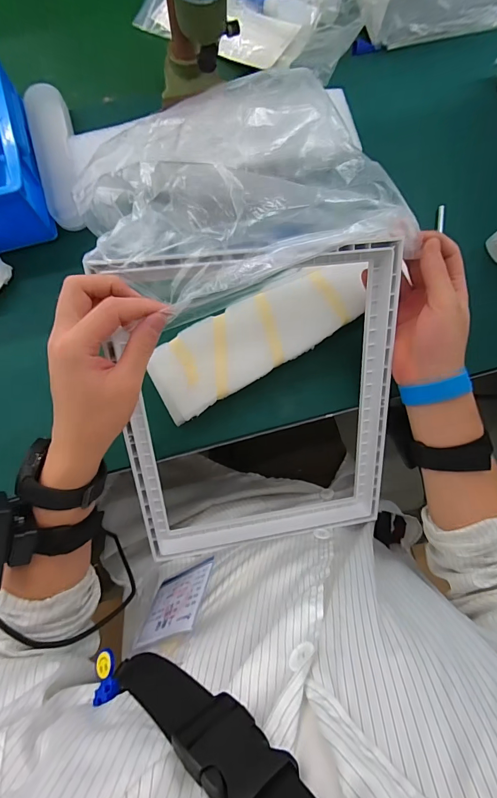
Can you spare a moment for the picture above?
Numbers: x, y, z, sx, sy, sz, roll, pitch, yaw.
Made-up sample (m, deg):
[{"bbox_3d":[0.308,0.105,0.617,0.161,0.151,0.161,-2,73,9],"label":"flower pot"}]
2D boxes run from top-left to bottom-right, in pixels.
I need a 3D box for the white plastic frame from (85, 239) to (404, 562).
[{"bbox_3d":[0.015,0.017,0.371,0.267,0.045,0.315,-8,117,-10],"label":"white plastic frame"}]

